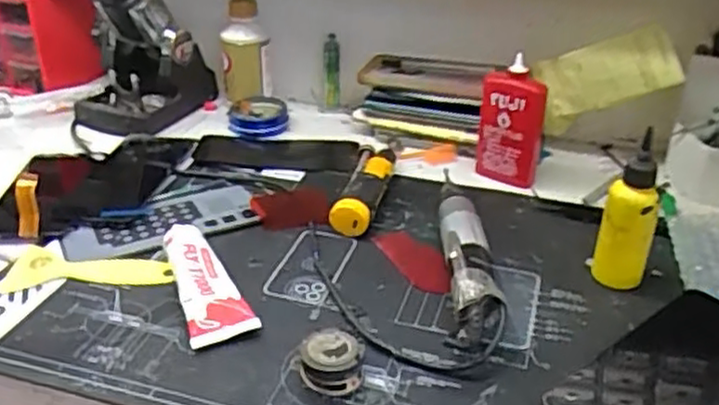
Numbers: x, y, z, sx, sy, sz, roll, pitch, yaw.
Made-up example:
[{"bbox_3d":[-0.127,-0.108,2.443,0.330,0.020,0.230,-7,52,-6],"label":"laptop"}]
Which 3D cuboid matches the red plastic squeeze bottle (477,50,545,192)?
[{"bbox_3d":[0.141,-0.072,0.665,0.058,0.112,0.048,6,31,9],"label":"red plastic squeeze bottle"}]

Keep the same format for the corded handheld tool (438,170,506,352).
[{"bbox_3d":[0.078,0.043,0.524,0.040,0.039,0.181,3,30,3],"label":"corded handheld tool"}]

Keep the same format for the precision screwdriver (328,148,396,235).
[{"bbox_3d":[0.007,-0.016,0.627,0.032,0.028,0.123,8,31,12],"label":"precision screwdriver"}]

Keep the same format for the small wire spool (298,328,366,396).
[{"bbox_3d":[-0.017,0.097,0.438,0.038,0.026,0.031,3,30,4],"label":"small wire spool"}]

